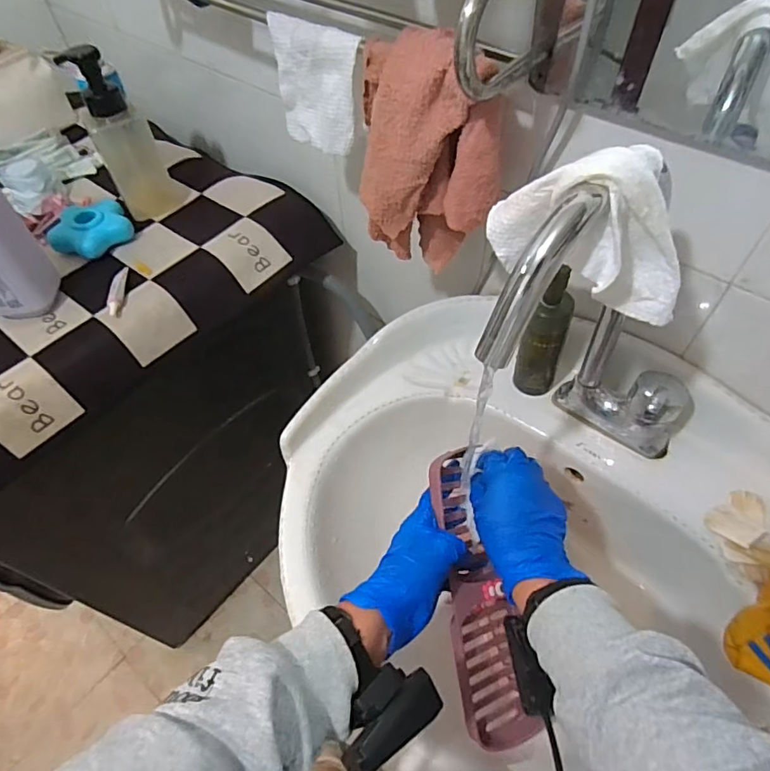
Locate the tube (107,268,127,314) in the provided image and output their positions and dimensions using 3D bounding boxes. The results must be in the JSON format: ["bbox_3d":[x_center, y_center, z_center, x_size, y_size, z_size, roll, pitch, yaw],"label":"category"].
[{"bbox_3d":[-0.327,-0.114,0.628,0.016,0.017,0.072,-6,54,-4],"label":"tube"}]

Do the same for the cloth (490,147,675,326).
[{"bbox_3d":[0.134,-0.096,0.327,0.131,0.094,0.058,10,55,8],"label":"cloth"}]

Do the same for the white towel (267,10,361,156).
[{"bbox_3d":[-0.069,-0.293,0.506,0.103,0.108,0.023,31,60,22],"label":"white towel"}]

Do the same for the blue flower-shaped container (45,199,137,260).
[{"bbox_3d":[-0.398,-0.215,0.686,0.103,0.033,0.094,-34,60,-22],"label":"blue flower-shaped container"}]

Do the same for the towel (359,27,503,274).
[{"bbox_3d":[0.040,-0.206,0.481,0.122,0.203,0.092,-1,54,1],"label":"towel"}]

